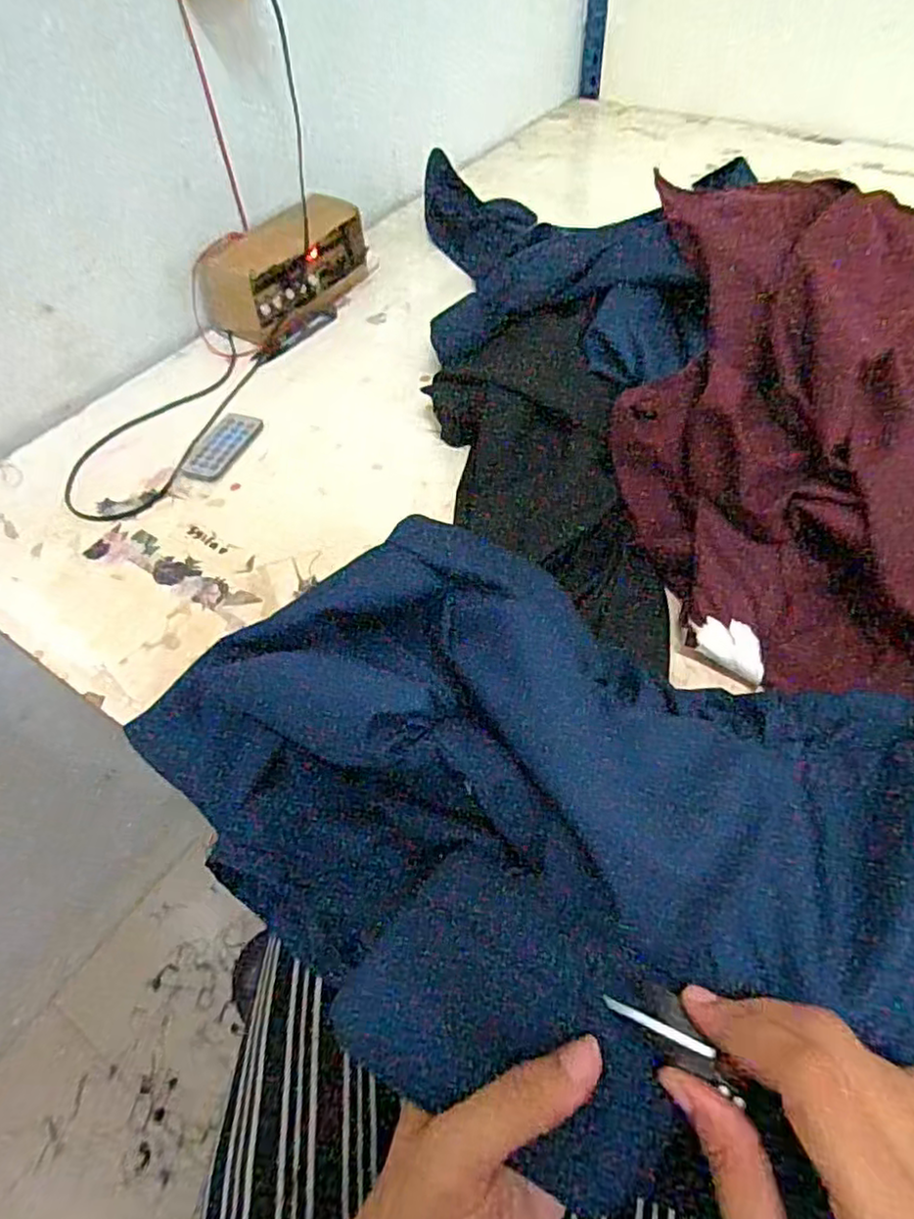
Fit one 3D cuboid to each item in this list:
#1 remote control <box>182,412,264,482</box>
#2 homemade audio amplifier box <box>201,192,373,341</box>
[{"bbox_3d":[-0.214,-0.150,0.601,0.042,0.004,0.087,17,57,15],"label":"remote control"},{"bbox_3d":[-0.179,-0.370,0.708,0.065,0.087,0.184,28,61,22],"label":"homemade audio amplifier box"}]

